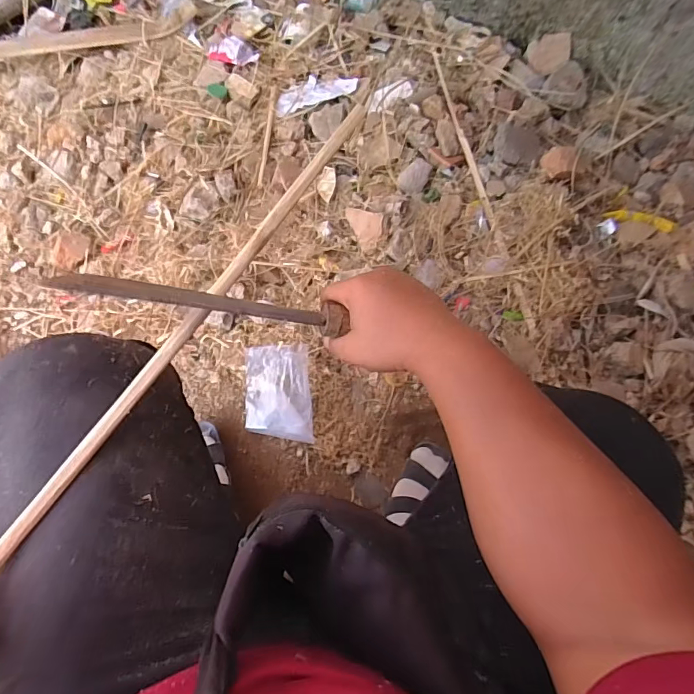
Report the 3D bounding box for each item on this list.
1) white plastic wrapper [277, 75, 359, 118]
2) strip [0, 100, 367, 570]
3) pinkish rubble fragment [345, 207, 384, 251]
[{"bbox_3d":[-0.075,-0.561,1.000,0.186,0.022,0.095,-23,73,-9],"label":"white plastic wrapper"},{"bbox_3d":[-0.127,-0.027,0.388,0.017,0.016,0.529,31,72,9],"label":"strip"},{"bbox_3d":[0.029,-0.223,0.861,0.070,0.018,0.077,10,71,2],"label":"pinkish rubble fragment"}]

